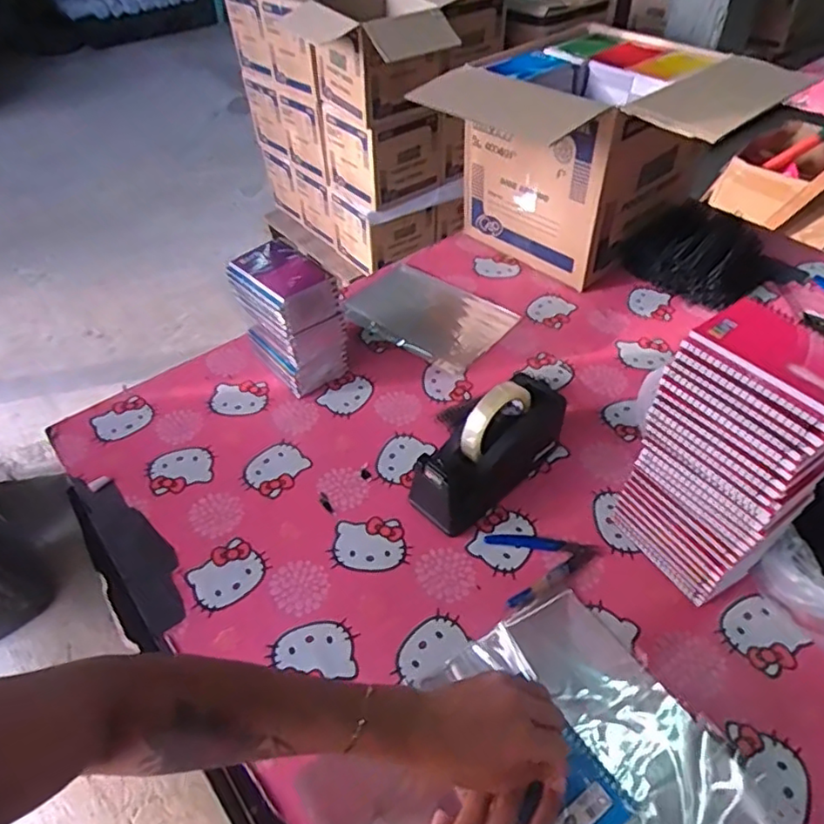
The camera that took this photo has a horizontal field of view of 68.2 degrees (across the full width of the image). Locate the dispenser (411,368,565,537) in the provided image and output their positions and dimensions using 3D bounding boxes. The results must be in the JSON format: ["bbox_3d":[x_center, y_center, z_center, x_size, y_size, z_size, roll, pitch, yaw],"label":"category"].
[{"bbox_3d":[0.101,0.035,0.722,0.226,0.128,0.080,-31,52,-26],"label":"dispenser"}]

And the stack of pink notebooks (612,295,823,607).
[{"bbox_3d":[0.305,0.055,0.595,0.098,0.292,0.135,-24,50,-20],"label":"stack of pink notebooks"}]

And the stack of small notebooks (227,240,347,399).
[{"bbox_3d":[-0.174,-0.127,0.856,0.098,0.169,0.130,-34,54,-28],"label":"stack of small notebooks"}]

